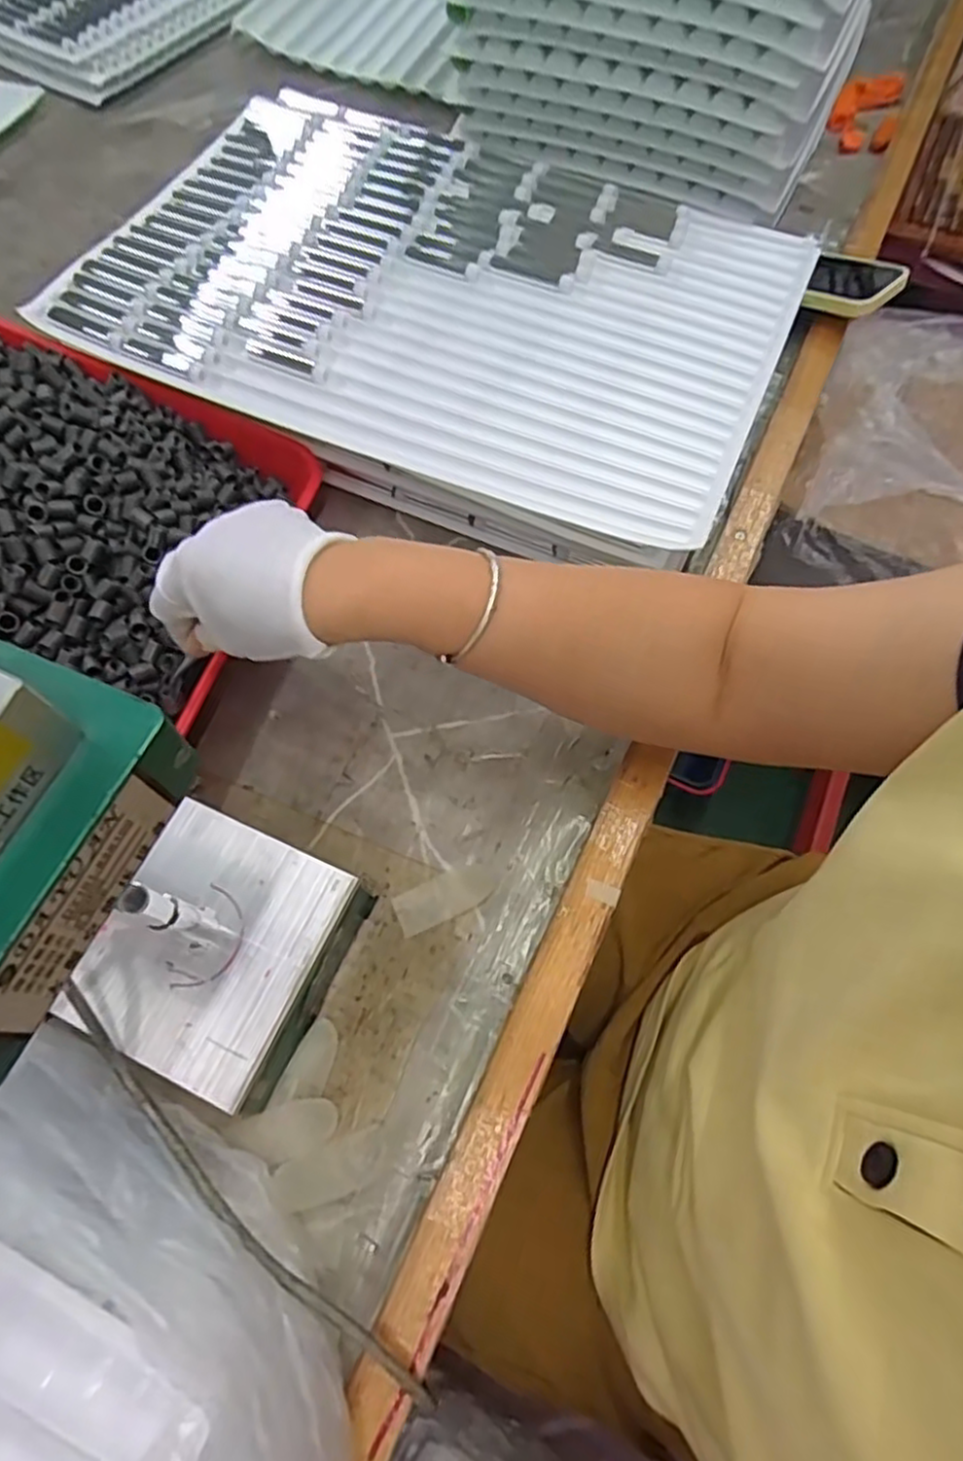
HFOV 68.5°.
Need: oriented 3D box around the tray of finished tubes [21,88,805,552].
[{"bbox_3d":[-0.025,-0.337,0.526,0.486,0.031,0.349,22,68,9],"label":"tray of finished tubes"}]

